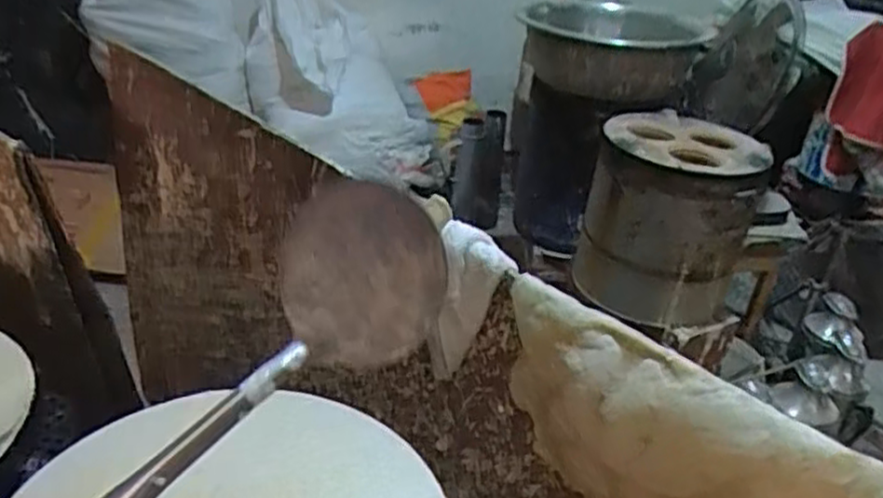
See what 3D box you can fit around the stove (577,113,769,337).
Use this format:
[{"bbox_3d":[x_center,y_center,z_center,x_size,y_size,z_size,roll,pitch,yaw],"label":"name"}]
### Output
[{"bbox_3d":[0.517,-0.067,1.688,0.351,0.389,0.329,10,30,7],"label":"stove"}]

